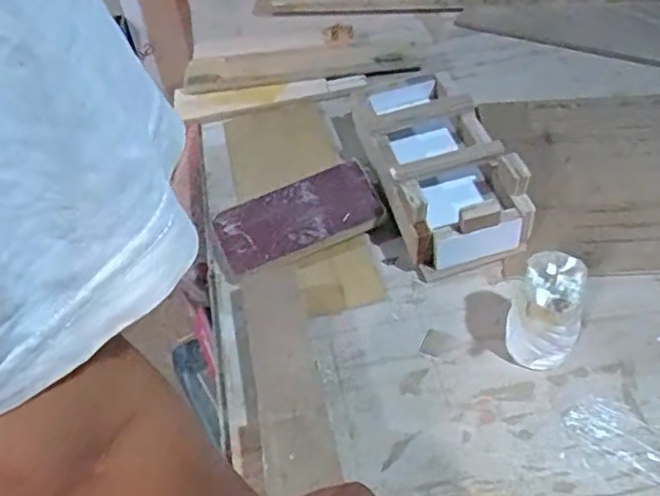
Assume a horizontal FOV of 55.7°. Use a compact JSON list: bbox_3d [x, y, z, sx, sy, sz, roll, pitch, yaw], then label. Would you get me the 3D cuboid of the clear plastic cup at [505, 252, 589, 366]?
[{"bbox_3d":[0.202,0.064,0.586,0.062,0.121,0.069,18,53,21],"label":"clear plastic cup"}]

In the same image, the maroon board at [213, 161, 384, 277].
[{"bbox_3d":[-0.038,-0.037,0.746,0.190,0.012,0.092,-25,59,-11],"label":"maroon board"}]

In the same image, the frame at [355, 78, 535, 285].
[{"bbox_3d":[0.122,-0.105,0.767,0.143,0.085,0.280,-14,49,-5],"label":"frame"}]

